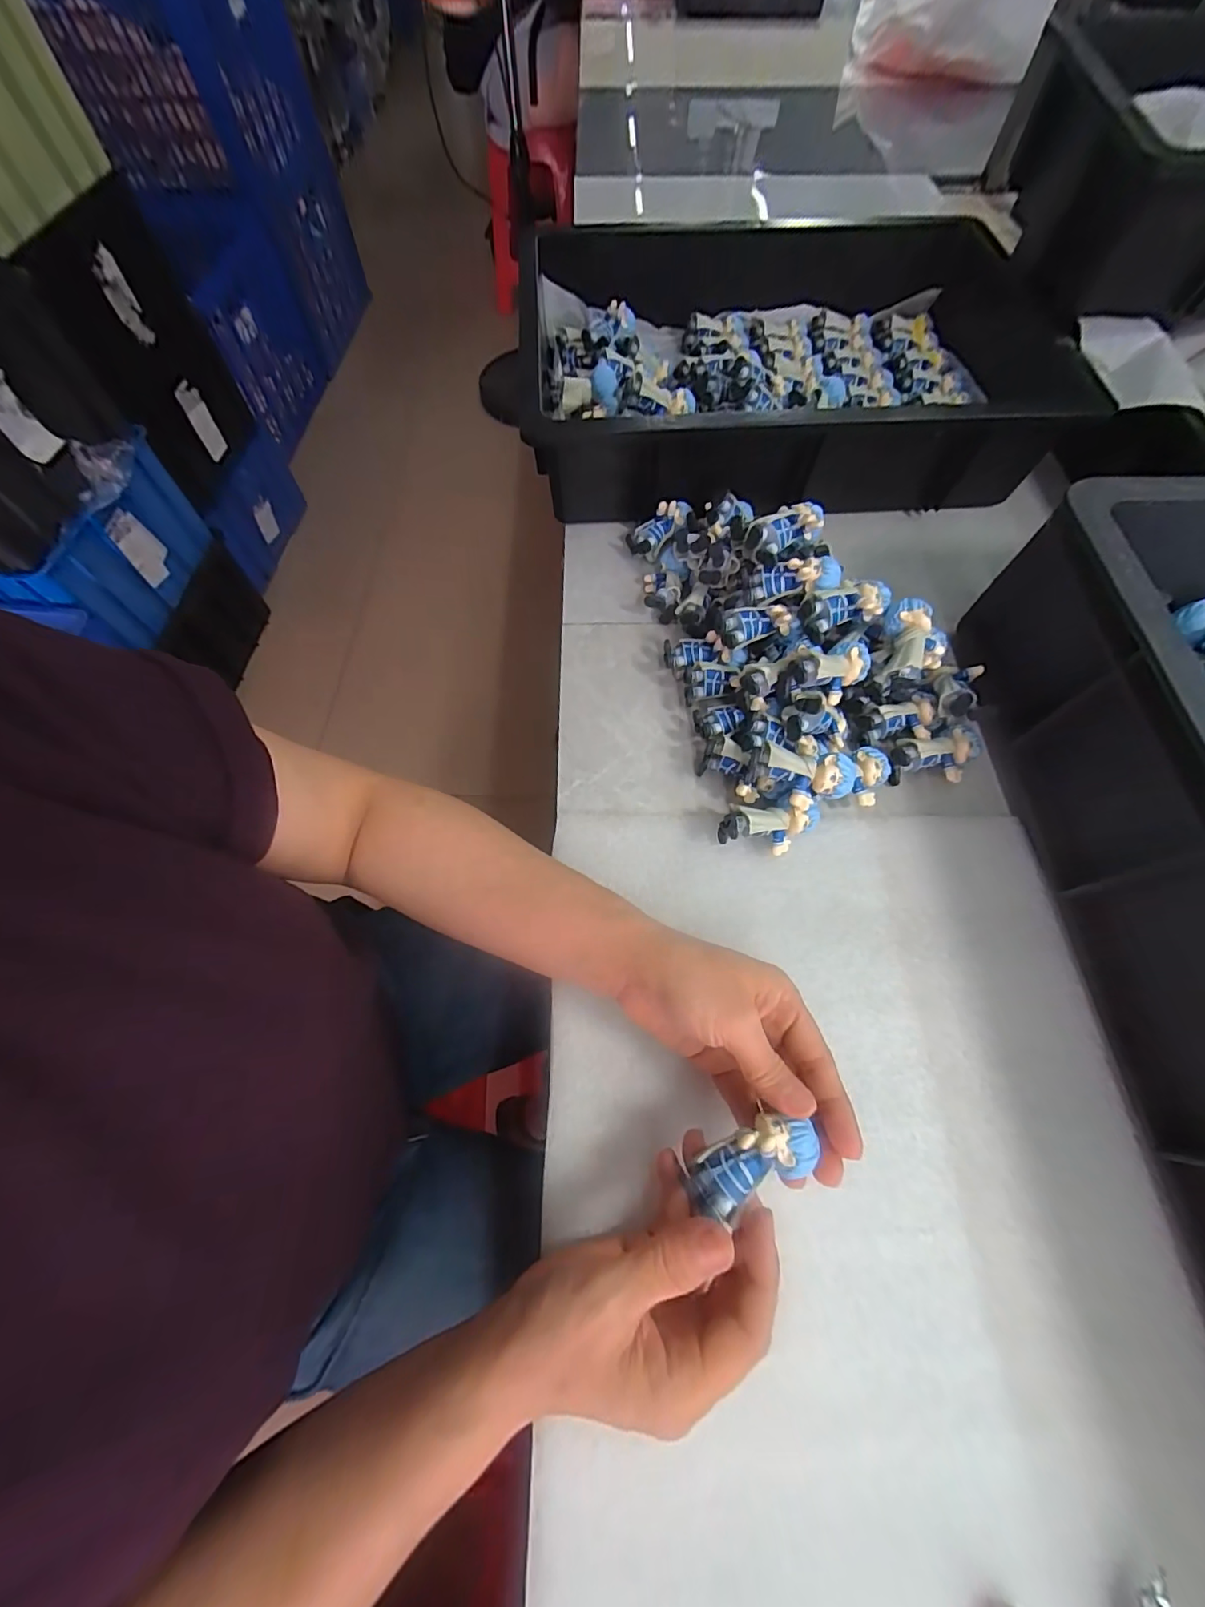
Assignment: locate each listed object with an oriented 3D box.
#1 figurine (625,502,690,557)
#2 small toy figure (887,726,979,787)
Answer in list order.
[{"bbox_3d":[0.050,-0.233,0.439,0.060,0.024,0.023,-39,72,0],"label":"figurine"},{"bbox_3d":[0.226,-0.030,0.355,0.065,0.022,0.033,-11,68,-5],"label":"small toy figure"}]

